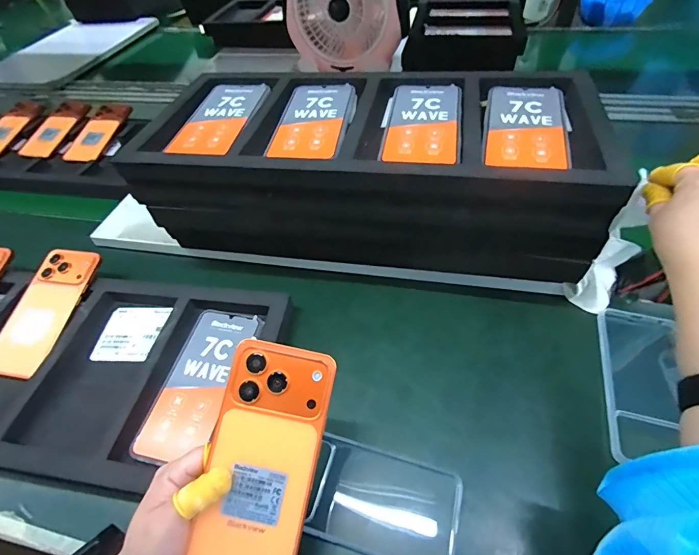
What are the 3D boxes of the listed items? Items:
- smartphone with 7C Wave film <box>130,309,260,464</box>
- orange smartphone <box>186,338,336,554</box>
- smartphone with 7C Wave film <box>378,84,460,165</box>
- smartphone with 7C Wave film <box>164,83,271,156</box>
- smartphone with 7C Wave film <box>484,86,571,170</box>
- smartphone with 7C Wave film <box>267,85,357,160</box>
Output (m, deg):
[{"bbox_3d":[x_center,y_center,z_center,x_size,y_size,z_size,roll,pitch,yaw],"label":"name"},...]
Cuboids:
[{"bbox_3d":[-0.156,0.107,0.407,0.069,0.014,0.162,10,51,13],"label":"smartphone with 7C Wave film"},{"bbox_3d":[-0.062,0.131,0.277,0.073,0.005,0.162,13,81,-1],"label":"orange smartphone"},{"bbox_3d":[0.079,-0.168,0.418,0.075,0.007,0.172,5,50,10],"label":"smartphone with 7C Wave film"},{"bbox_3d":[-0.150,-0.192,0.463,0.079,0.008,0.159,5,50,10],"label":"smartphone with 7C Wave film"},{"bbox_3d":[0.181,-0.157,0.398,0.076,0.005,0.158,10,51,13],"label":"smartphone with 7C Wave film"},{"bbox_3d":[-0.041,-0.181,0.442,0.075,0.009,0.177,4,50,9],"label":"smartphone with 7C Wave film"}]

